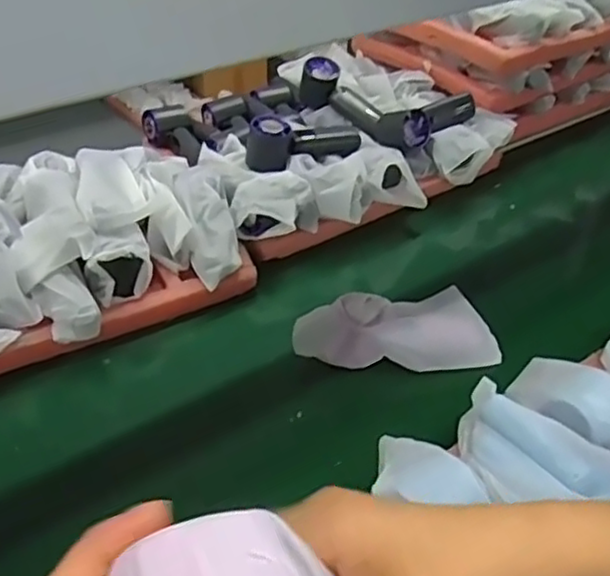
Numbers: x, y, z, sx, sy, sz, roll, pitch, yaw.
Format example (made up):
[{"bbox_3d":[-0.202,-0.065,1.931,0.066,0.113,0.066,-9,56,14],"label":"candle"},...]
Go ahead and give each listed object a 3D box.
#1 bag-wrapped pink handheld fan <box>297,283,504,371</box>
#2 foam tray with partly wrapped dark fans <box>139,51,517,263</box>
[{"bbox_3d":[0.094,0.047,0.658,0.195,0.049,0.091,-12,40,-17],"label":"bag-wrapped pink handheld fan"},{"bbox_3d":[0.038,-0.228,0.944,0.441,0.102,0.346,-23,44,-28],"label":"foam tray with partly wrapped dark fans"}]

